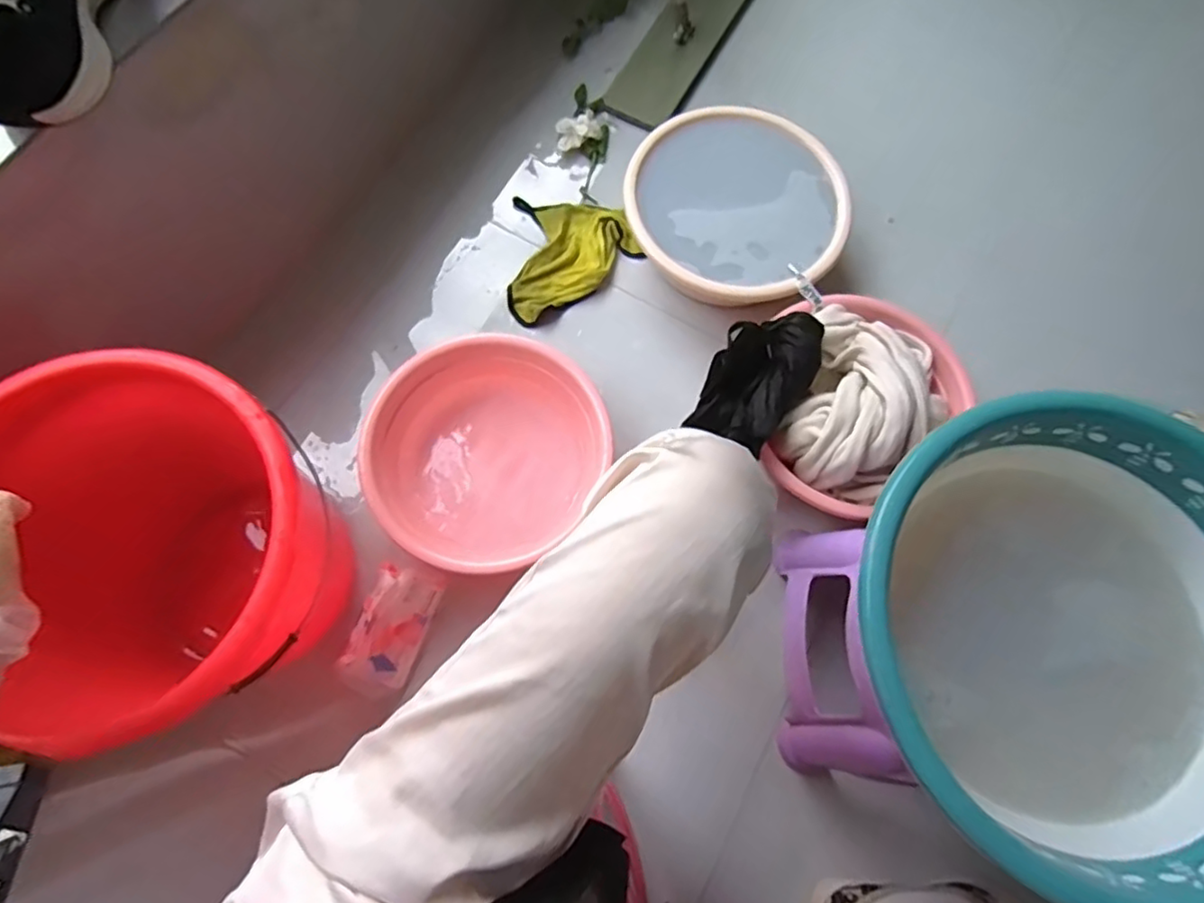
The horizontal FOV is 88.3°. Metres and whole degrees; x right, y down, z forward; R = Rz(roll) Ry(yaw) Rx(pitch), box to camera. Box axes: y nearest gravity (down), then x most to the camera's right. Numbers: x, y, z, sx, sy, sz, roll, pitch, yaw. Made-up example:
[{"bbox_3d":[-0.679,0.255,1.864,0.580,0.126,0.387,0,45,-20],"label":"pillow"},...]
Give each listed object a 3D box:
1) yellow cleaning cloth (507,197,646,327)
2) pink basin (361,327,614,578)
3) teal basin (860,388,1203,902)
[{"bbox_3d":[-0.071,-0.326,0.978,0.225,0.036,0.201,-29,76,-11],"label":"yellow cleaning cloth"},{"bbox_3d":[-0.156,0.003,0.825,0.267,0.117,0.290,1,72,-2],"label":"pink basin"},{"bbox_3d":[0.387,0.143,0.504,0.336,0.107,0.358,1,72,-2],"label":"teal basin"}]

